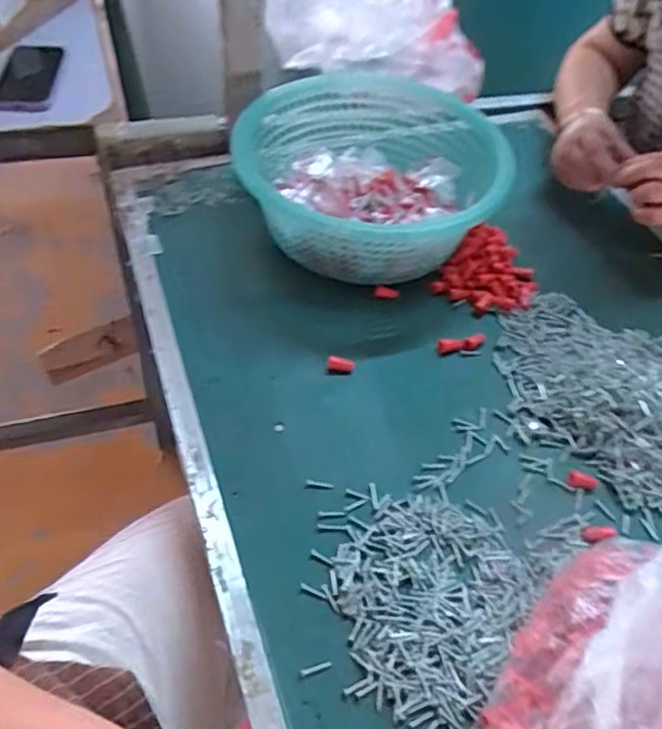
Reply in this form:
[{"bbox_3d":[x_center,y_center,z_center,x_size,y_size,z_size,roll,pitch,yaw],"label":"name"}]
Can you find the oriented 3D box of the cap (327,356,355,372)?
[{"bbox_3d":[0.009,0.000,0.576,0.025,0.015,0.013,14,50,5],"label":"cap"}]

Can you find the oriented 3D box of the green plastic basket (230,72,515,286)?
[{"bbox_3d":[0.041,-0.211,0.694,0.254,0.106,0.289,-14,53,-17],"label":"green plastic basket"}]

